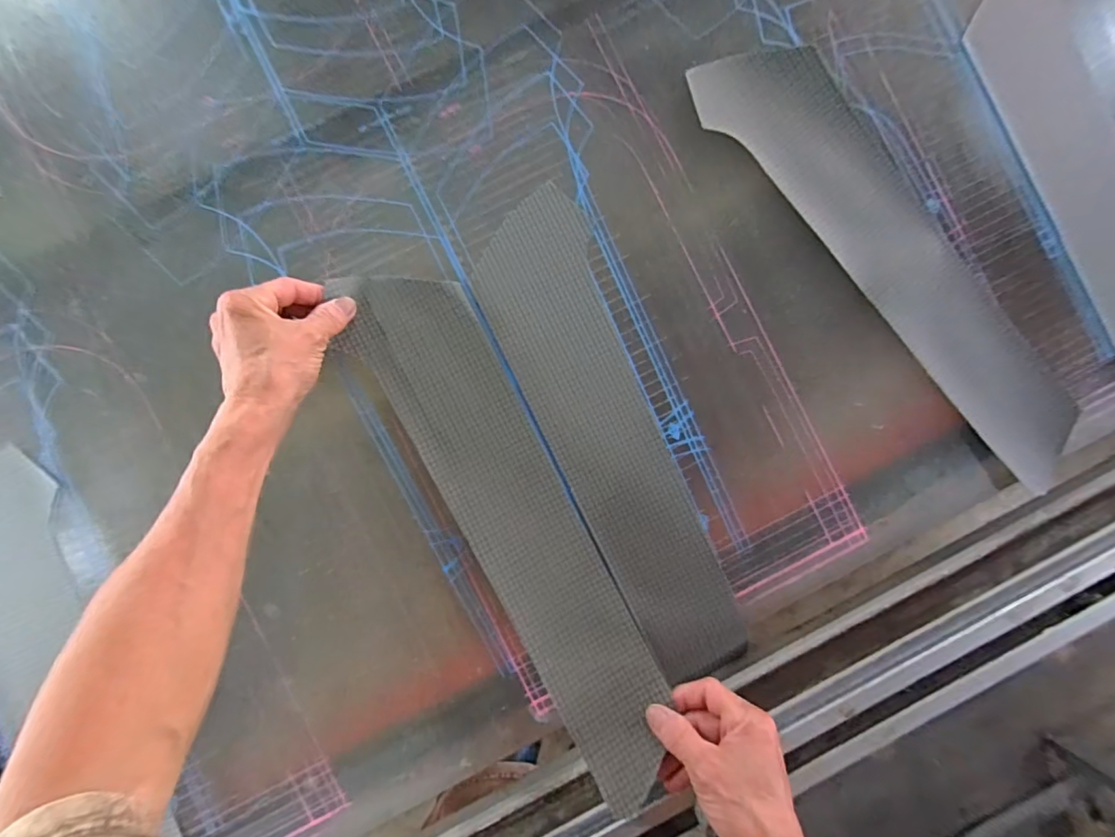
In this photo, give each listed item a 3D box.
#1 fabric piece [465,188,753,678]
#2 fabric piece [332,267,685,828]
[{"bbox_3d":[0.043,0.018,0.426,0.104,0.007,0.429,-22,89,-3],"label":"fabric piece"},{"bbox_3d":[-0.036,0.077,0.403,0.099,0.034,0.454,-29,86,-3],"label":"fabric piece"}]

